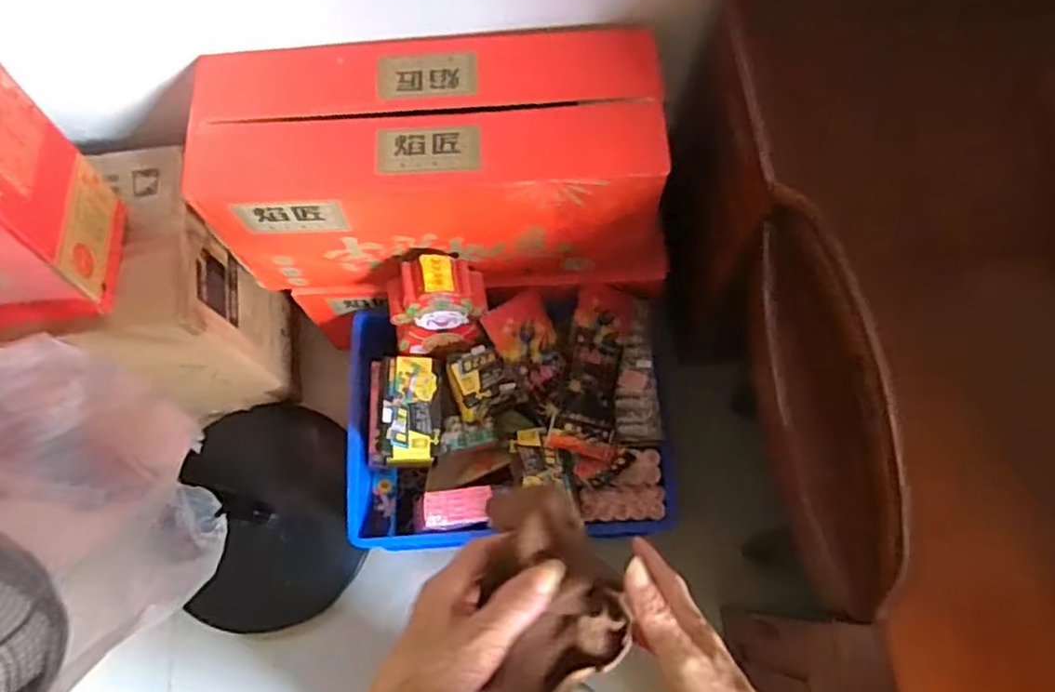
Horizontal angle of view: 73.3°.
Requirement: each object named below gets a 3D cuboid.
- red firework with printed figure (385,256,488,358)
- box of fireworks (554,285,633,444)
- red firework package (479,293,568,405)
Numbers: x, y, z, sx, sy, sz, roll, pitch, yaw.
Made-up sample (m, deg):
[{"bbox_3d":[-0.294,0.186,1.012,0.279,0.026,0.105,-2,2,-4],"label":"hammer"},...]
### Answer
[{"bbox_3d":[-0.141,-0.061,1.100,0.152,0.172,0.098,-9,72,-2],"label":"red firework with printed figure"},{"bbox_3d":[0.108,0.031,1.144,0.094,0.057,0.259,9,72,4],"label":"box of fireworks"},{"bbox_3d":[0.008,0.007,1.120,0.097,0.022,0.171,-28,99,-10],"label":"red firework package"}]

